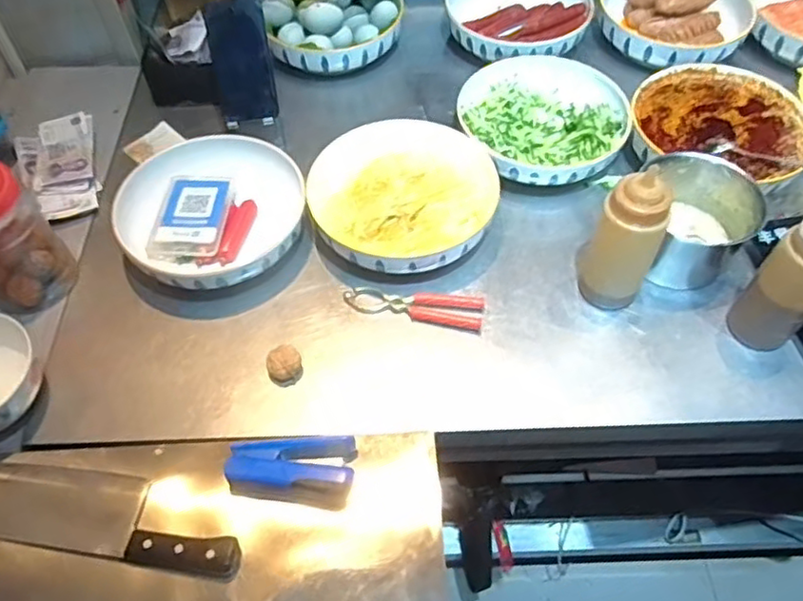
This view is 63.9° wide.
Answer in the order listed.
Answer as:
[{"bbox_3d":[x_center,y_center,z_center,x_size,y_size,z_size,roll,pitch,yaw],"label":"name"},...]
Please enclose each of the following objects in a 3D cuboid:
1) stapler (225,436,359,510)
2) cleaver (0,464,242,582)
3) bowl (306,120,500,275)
[{"bbox_3d":[-0.104,0.164,0.616,0.117,0.033,0.066,2,55,2],"label":"stapler"},{"bbox_3d":[-0.281,0.197,0.599,0.276,0.022,0.071,8,55,6],"label":"cleaver"},{"bbox_3d":[0.002,-0.133,0.810,0.220,0.049,0.250,-13,56,-9],"label":"bowl"}]

